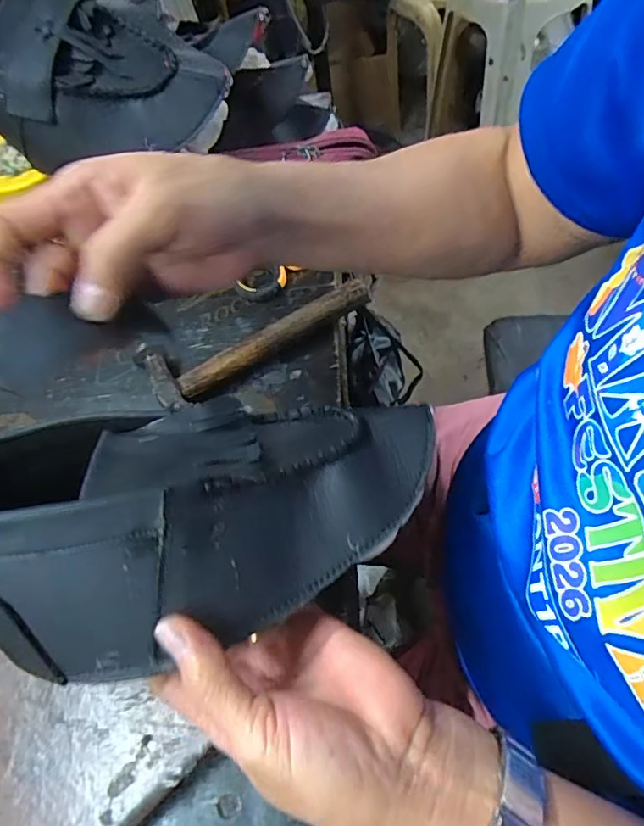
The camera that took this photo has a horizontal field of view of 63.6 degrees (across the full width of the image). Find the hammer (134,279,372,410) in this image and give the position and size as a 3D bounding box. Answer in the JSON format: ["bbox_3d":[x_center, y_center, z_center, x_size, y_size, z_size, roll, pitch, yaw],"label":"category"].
[{"bbox_3d":[-0.052,-0.064,0.420,0.183,0.034,0.052,-32,60,-10],"label":"hammer"}]

